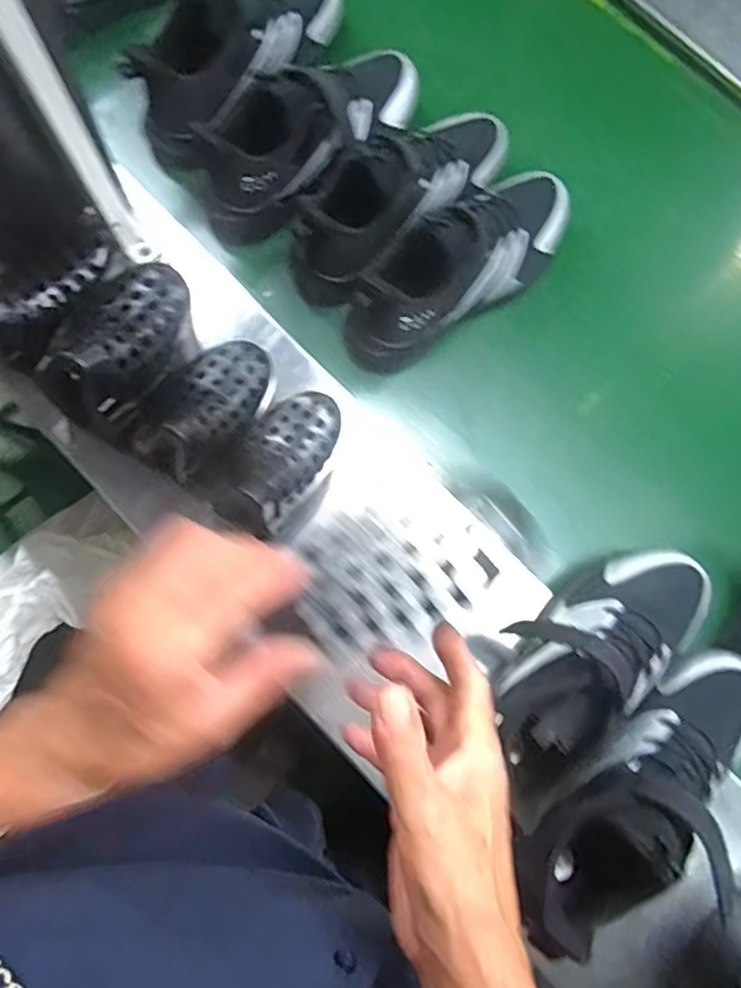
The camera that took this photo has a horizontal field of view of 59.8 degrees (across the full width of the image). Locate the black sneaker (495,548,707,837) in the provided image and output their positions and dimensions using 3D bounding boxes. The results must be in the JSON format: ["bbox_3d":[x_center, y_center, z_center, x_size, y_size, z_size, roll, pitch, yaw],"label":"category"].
[{"bbox_3d":[0.179,0.145,0.533,0.098,0.091,0.251,41,68,7],"label":"black sneaker"}]

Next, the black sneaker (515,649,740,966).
[{"bbox_3d":[0.218,0.235,0.503,0.265,0.112,0.093,-37,82,-20],"label":"black sneaker"}]

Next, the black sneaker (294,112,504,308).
[{"bbox_3d":[0.034,-0.295,0.630,0.253,0.108,0.087,-42,83,-9],"label":"black sneaker"}]

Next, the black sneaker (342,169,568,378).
[{"bbox_3d":[0.089,-0.230,0.622,0.259,0.111,0.098,-38,82,-8],"label":"black sneaker"}]

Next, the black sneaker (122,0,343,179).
[{"bbox_3d":[-0.131,-0.460,0.661,0.083,0.115,0.257,43,81,7],"label":"black sneaker"}]

